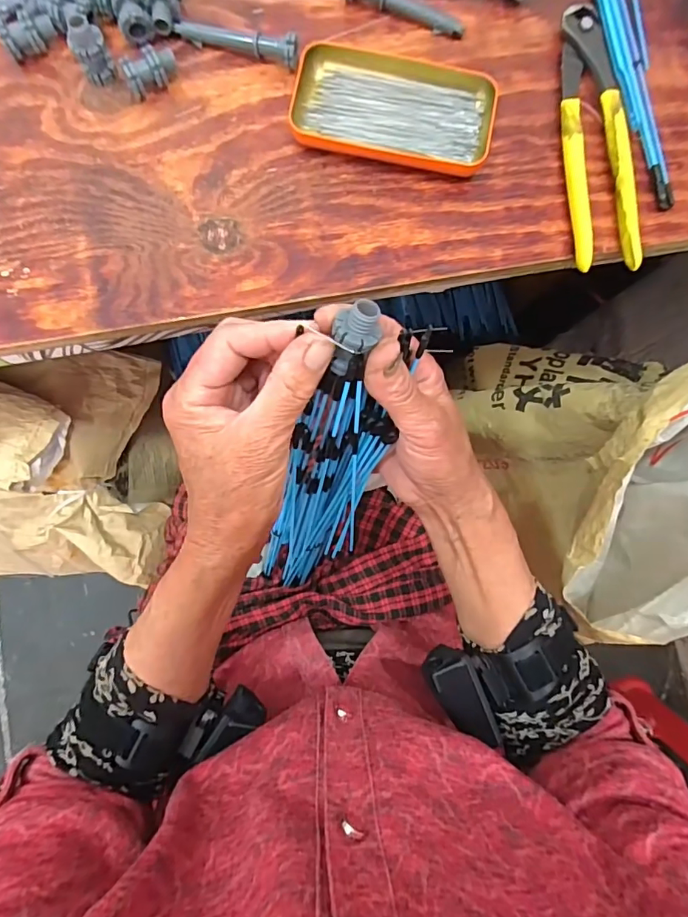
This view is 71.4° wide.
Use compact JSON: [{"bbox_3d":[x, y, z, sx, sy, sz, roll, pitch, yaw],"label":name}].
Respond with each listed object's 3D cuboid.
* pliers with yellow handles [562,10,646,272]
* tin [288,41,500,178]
[{"bbox_3d":[0.186,-0.240,0.359,0.045,0.019,0.204,-4,83,-3],"label":"pliers with yellow handles"},{"bbox_3d":[0.036,-0.258,0.348,0.141,0.018,0.081,9,83,-1],"label":"tin"}]

